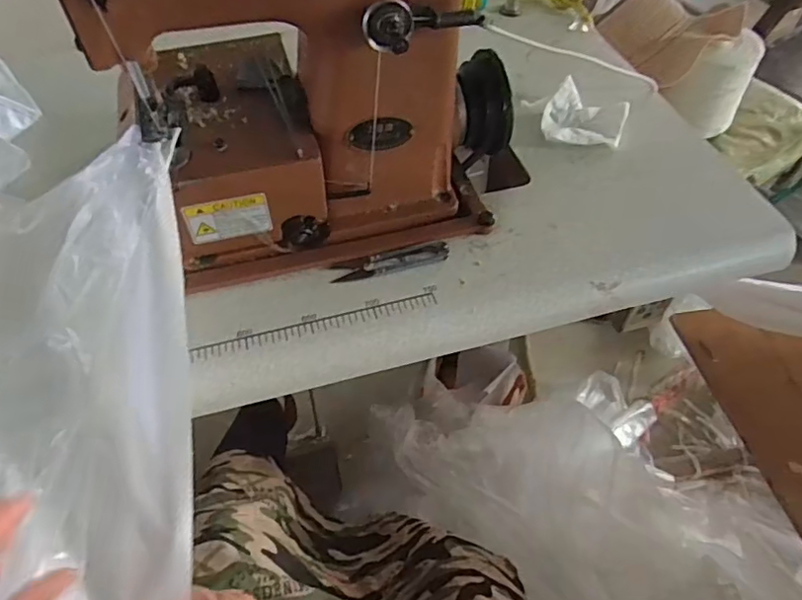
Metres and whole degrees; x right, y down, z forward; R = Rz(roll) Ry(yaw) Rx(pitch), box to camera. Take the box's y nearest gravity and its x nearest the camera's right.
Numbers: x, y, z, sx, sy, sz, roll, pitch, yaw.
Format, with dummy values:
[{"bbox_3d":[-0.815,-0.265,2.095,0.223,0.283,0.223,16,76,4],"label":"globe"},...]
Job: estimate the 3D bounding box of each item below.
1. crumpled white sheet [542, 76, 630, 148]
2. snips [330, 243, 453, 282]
[{"bbox_3d":[0.194,-0.194,0.600,0.081,0.019,0.084,18,56,12],"label":"crumpled white sheet"},{"bbox_3d":[-0.009,-0.035,0.489,0.098,0.011,0.027,-15,55,-12],"label":"snips"}]

